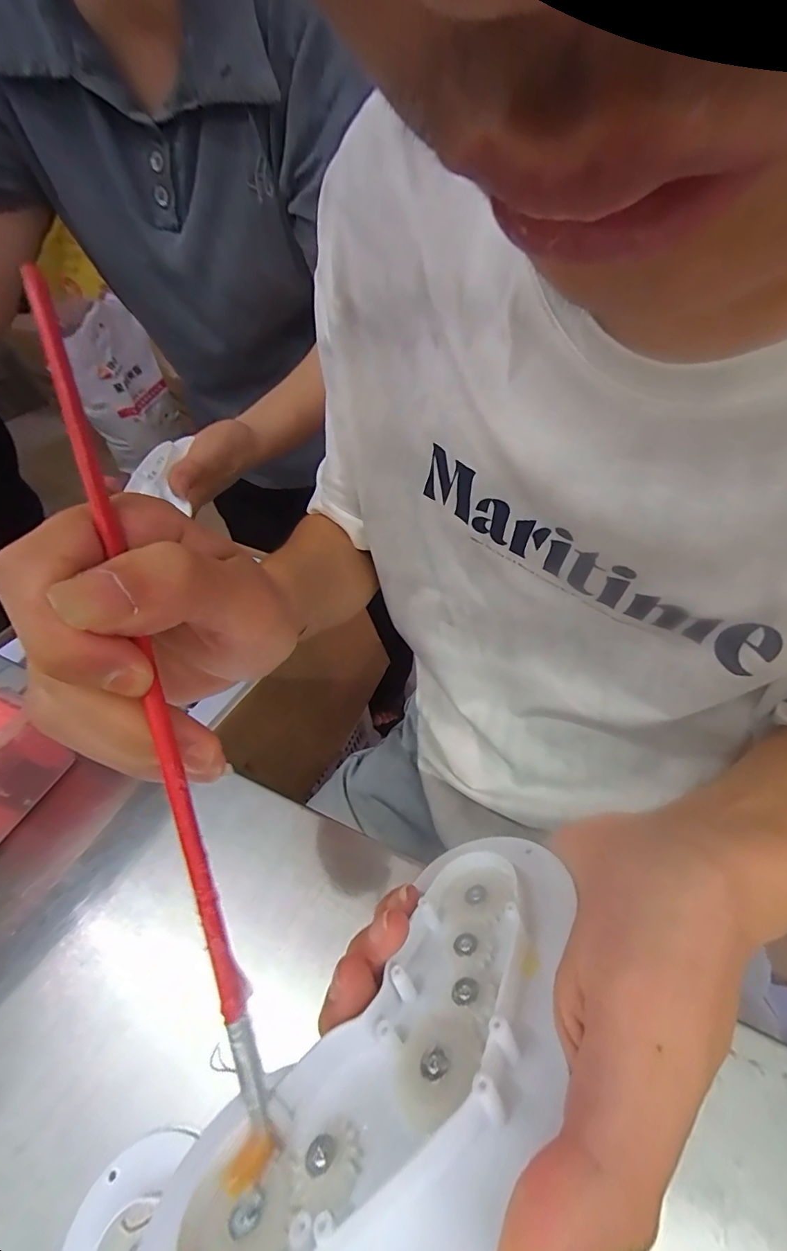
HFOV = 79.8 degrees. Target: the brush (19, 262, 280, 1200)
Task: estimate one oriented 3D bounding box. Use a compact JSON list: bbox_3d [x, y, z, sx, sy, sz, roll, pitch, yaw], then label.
[{"bbox_3d":[-0.068,0.019,0.128,0.010,0.013,0.240,-16,86,-10],"label":"brush"}]

